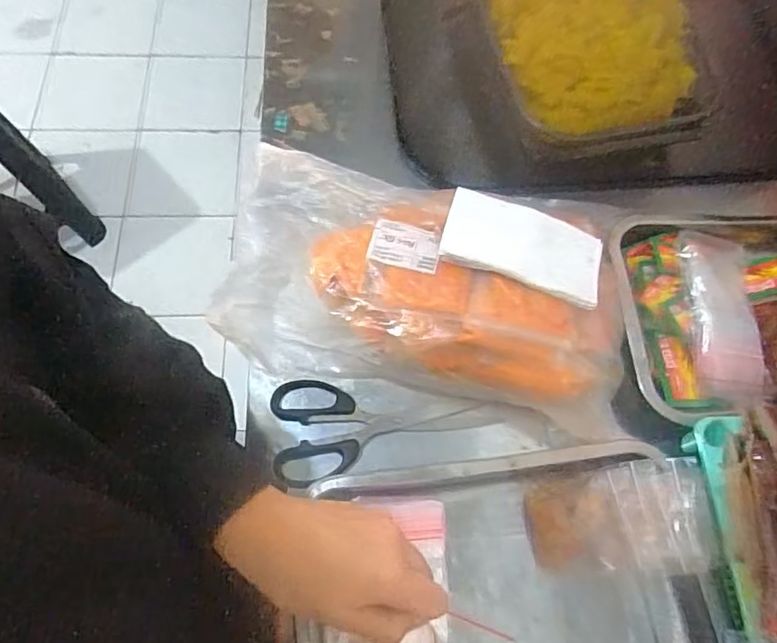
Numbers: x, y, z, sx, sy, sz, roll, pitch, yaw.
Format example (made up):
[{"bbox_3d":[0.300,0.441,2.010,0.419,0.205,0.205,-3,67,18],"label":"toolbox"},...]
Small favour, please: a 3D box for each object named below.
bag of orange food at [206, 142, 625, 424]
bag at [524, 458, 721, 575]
[{"bbox_3d":[0.033,-0.027,0.476,0.349,0.076,0.185,15,67,4],"label":"bag of orange food"},{"bbox_3d":[0.174,0.150,0.419,0.129,0.012,0.078,-8,73,18],"label":"bag"}]

